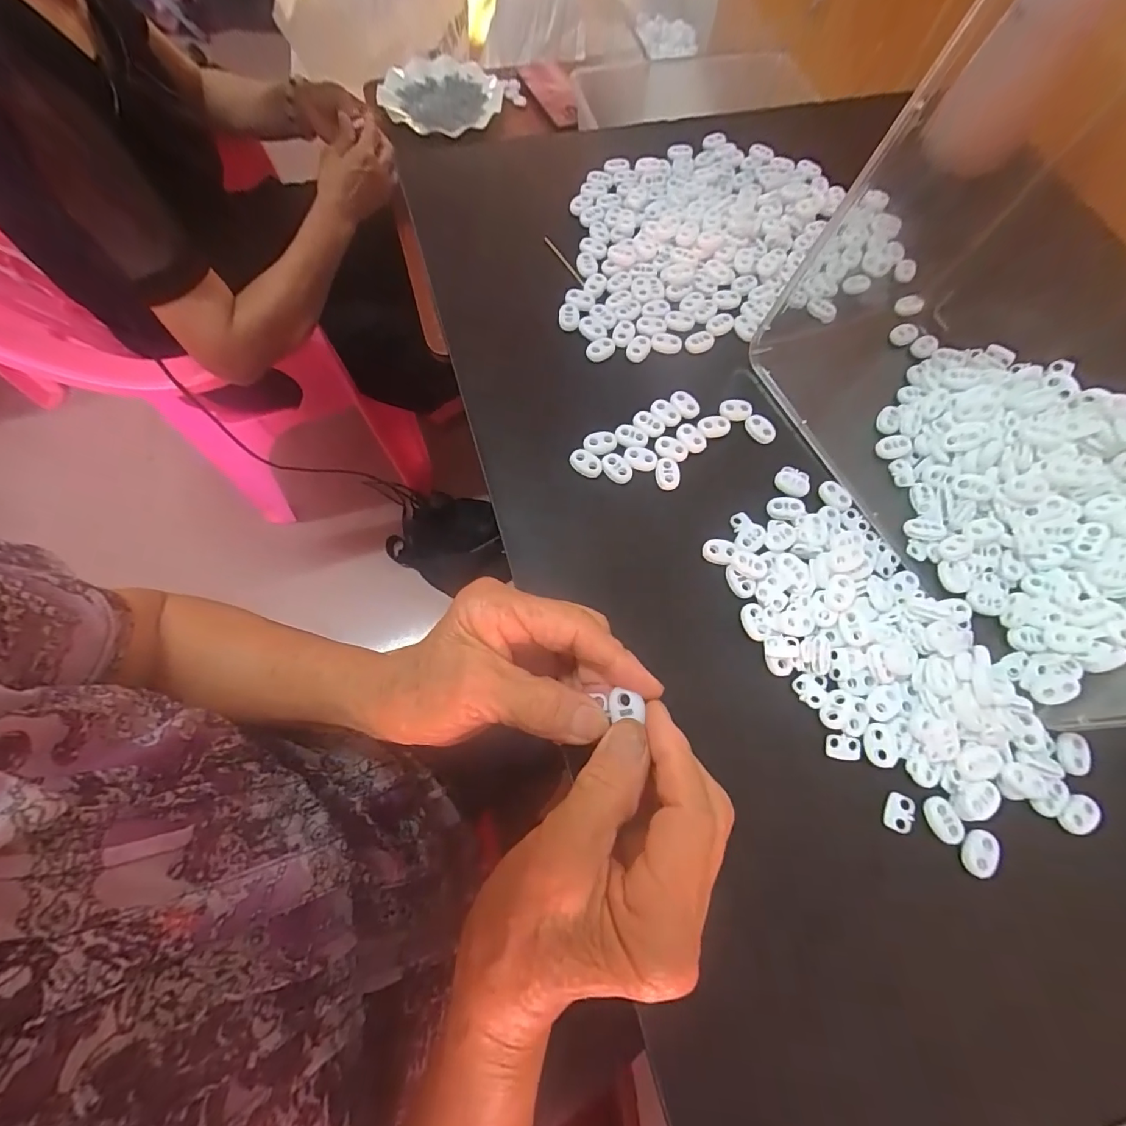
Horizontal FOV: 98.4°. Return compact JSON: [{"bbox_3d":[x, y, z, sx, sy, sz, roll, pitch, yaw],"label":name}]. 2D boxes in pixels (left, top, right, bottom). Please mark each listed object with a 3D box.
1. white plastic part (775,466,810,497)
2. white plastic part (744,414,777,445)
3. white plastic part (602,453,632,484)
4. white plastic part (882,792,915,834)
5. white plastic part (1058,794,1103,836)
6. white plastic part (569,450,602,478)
[{"bbox_3d":[0.152,-0.054,0.322,0.022,0.005,0.016,23,71,6],"label":"white plastic part"},{"bbox_3d":[0.135,-0.092,0.334,0.011,0.010,0.022,-37,75,-14],"label":"white plastic part"},{"bbox_3d":[0.035,-0.062,0.319,0.015,0.007,0.021,-35,75,-13],"label":"white plastic part"},{"bbox_3d":[0.179,0.133,0.258,0.014,0.004,0.019,22,71,6],"label":"white plastic part"},{"bbox_3d":[0.278,0.135,0.260,0.022,0.004,0.017,-42,77,-15],"label":"white plastic part"},{"bbox_3d":[0.015,-0.065,0.319,0.022,0.007,0.015,24,71,6],"label":"white plastic part"}]

